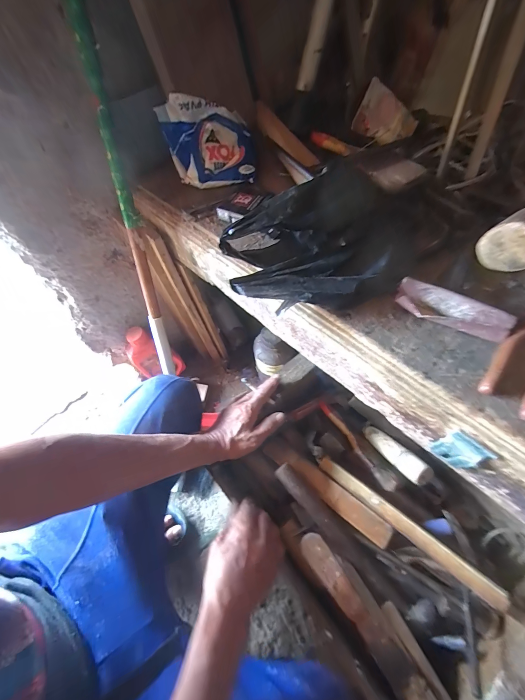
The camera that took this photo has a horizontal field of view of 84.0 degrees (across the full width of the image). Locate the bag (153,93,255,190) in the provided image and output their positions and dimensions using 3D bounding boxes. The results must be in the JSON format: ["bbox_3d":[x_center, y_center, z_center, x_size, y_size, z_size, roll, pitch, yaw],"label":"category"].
[{"bbox_3d":[-0.076,-0.314,0.438,0.134,0.083,0.100,-14,61,-4],"label":"bag"}]

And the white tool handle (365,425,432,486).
[{"bbox_3d":[0.223,0.172,0.498,0.033,0.021,0.134,-29,29,-12],"label":"white tool handle"}]

